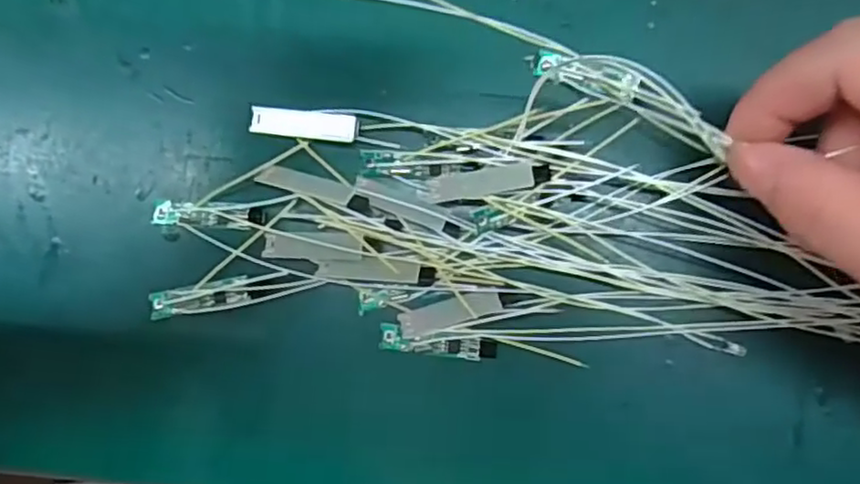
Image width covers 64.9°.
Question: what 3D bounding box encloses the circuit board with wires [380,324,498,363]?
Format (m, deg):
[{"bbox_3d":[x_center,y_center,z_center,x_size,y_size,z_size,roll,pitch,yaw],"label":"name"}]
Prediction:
[{"bbox_3d":[0.003,0.032,0.213,0.037,0.004,0.008,7,89,2],"label":"circuit board with wires"}]

